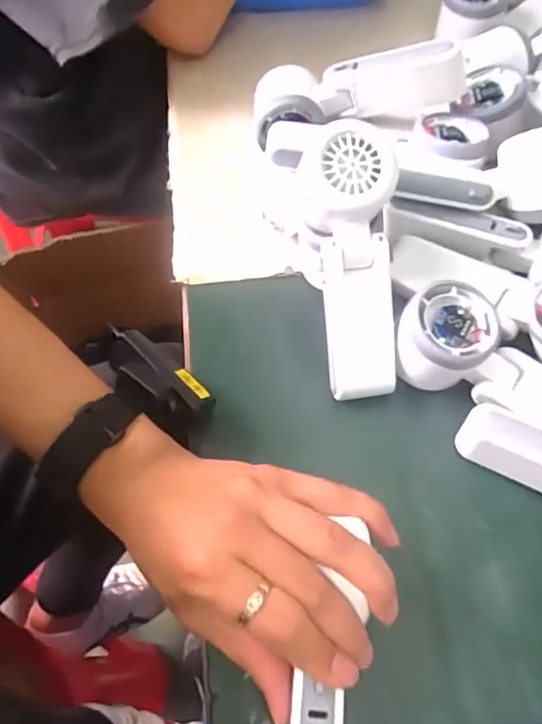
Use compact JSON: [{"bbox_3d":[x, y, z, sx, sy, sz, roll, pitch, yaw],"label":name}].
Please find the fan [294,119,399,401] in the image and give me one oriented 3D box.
[{"bbox_3d":[0.051,-0.059,0.343,0.047,0.041,0.164,-8,105,-6],"label":"fan"}]

